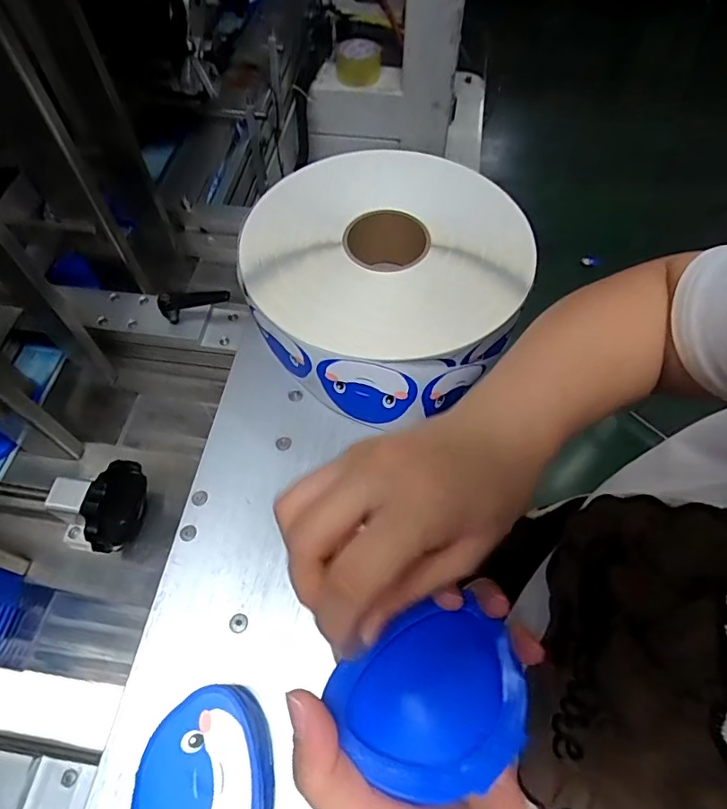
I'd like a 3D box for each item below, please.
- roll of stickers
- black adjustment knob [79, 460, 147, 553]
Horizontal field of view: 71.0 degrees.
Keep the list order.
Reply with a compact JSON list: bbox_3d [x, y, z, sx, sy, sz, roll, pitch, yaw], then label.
[{"bbox_3d":[0.020,-0.127,0.493,0.257,0.088,0.269,0,60,1],"label":"roll of stickers"},{"bbox_3d":[-0.212,0.085,0.430,0.022,0.074,0.073,8,61,5],"label":"black adjustment knob"}]

